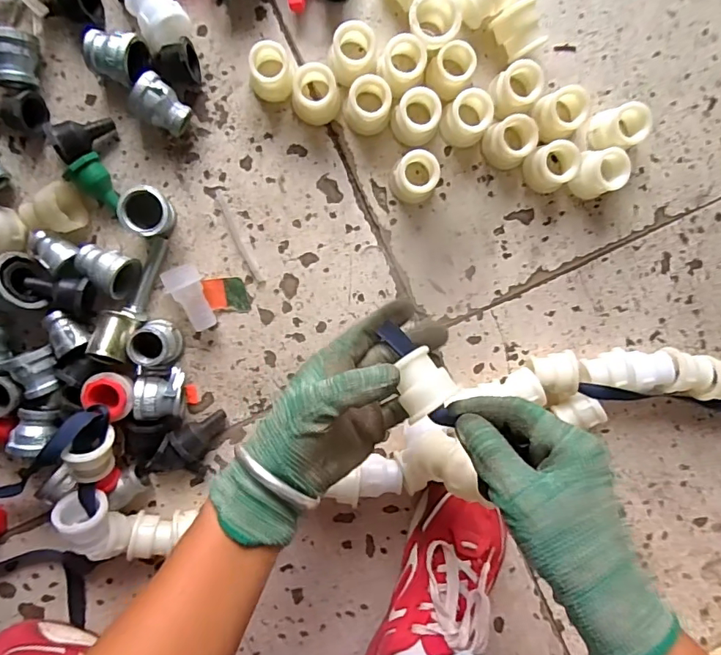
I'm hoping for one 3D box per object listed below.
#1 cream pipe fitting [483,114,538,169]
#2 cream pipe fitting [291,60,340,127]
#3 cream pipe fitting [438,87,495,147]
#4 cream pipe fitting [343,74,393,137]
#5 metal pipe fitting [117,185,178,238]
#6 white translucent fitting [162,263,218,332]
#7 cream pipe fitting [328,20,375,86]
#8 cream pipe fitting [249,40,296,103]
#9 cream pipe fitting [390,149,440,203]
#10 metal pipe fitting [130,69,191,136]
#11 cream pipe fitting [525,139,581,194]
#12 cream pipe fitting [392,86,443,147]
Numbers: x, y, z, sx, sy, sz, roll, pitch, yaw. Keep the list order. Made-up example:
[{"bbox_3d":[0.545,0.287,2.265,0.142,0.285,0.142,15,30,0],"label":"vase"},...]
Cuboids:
[{"bbox_3d":[0.133,-0.165,0.436,0.035,0.040,0.039,-30,97,0],"label":"cream pipe fitting"},{"bbox_3d":[-0.038,-0.201,0.422,0.040,0.036,0.038,0,96,-3],"label":"cream pipe fitting"},{"bbox_3d":[0.095,-0.186,0.435,0.039,0.040,0.040,0,96,-3],"label":"cream pipe fitting"},{"bbox_3d":[0.006,-0.193,0.425,0.037,0.036,0.039,0,96,-3],"label":"cream pipe fitting"},{"bbox_3d":[-0.183,-0.099,0.419,0.037,0.040,0.039,0,96,-3],"label":"metal pipe fitting"},{"bbox_3d":[-0.150,-0.026,0.435,0.028,0.023,0.059,-24,113,-1],"label":"white translucent fitting"},{"bbox_3d":[-0.007,-0.234,0.419,0.037,0.040,0.037,-14,97,-2],"label":"cream pipe fitting"},{"bbox_3d":[-0.076,-0.215,0.418,0.036,0.036,0.042,-27,97,0],"label":"cream pipe fitting"},{"bbox_3d":[0.049,-0.134,0.434,0.039,0.039,0.037,0,96,-3],"label":"cream pipe fitting"},{"bbox_3d":[-0.167,-0.185,0.415,0.040,0.042,0.035,38,93,-7],"label":"metal pipe fitting"},{"bbox_3d":[0.173,-0.145,0.441,0.037,0.037,0.039,0,96,-3],"label":"cream pipe fitting"},{"bbox_3d":[0.050,-0.184,0.429,0.040,0.037,0.038,0,96,-3],"label":"cream pipe fitting"}]

